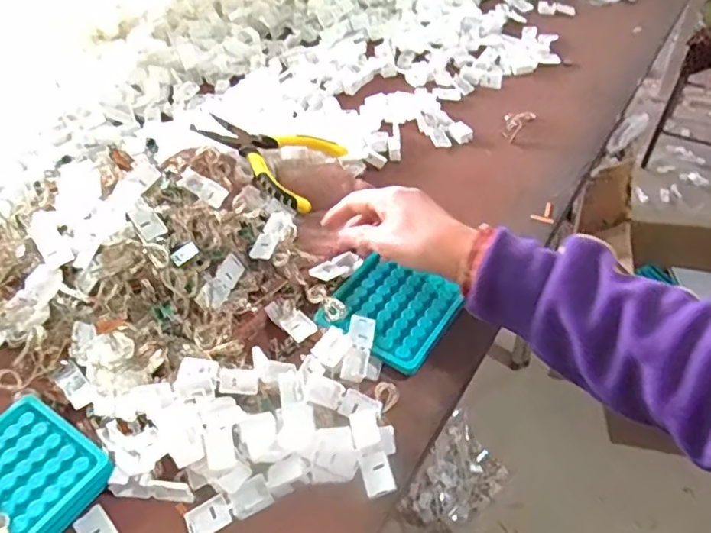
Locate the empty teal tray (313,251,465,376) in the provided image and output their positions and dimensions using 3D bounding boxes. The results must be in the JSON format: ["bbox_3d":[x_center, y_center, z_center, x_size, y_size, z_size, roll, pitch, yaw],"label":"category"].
[{"bbox_3d":[0.030,0.036,0.482,0.097,0.016,0.095,27,53,24],"label":"empty teal tray"}]

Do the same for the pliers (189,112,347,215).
[{"bbox_3d":[-0.096,-0.114,0.601,0.145,0.032,0.097,16,49,15],"label":"pliers"}]

